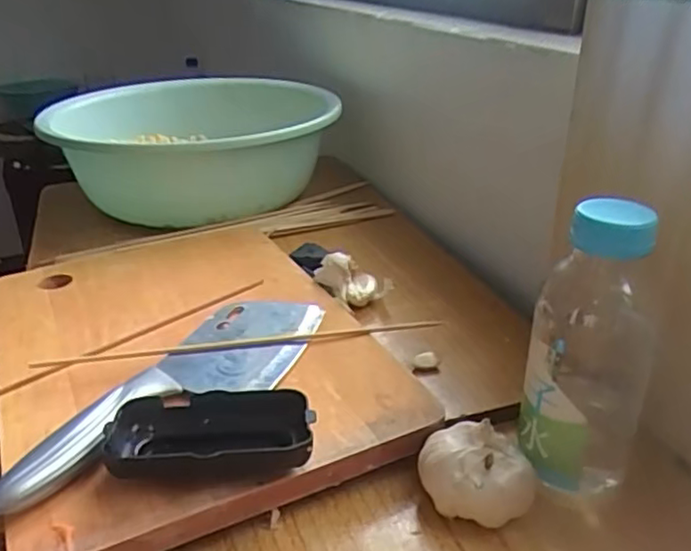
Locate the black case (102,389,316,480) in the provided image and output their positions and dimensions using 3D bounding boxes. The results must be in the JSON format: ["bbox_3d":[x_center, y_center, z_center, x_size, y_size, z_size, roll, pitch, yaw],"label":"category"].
[{"bbox_3d":[-0.070,0.085,0.337,0.104,0.024,0.052,-3,28,-1],"label":"black case"}]

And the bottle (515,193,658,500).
[{"bbox_3d":[0.129,0.040,0.337,0.058,0.159,0.047,10,30,23],"label":"bottle"}]

